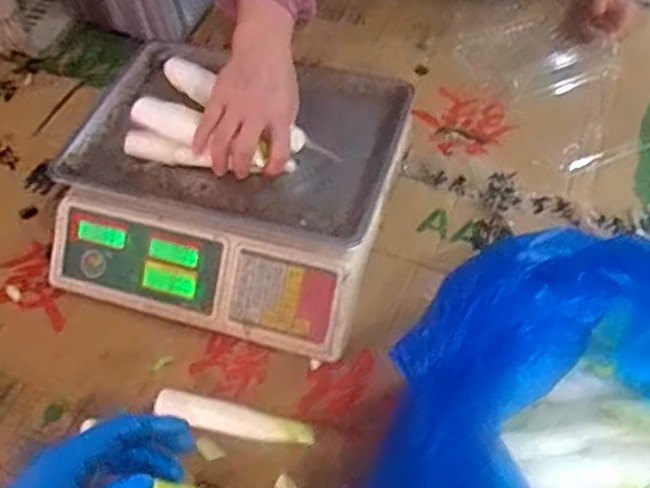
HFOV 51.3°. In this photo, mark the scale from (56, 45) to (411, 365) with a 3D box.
[{"bbox_3d":[-0.100,-0.070,0.734,0.346,0.115,0.305,16,55,11],"label":"scale"}]

